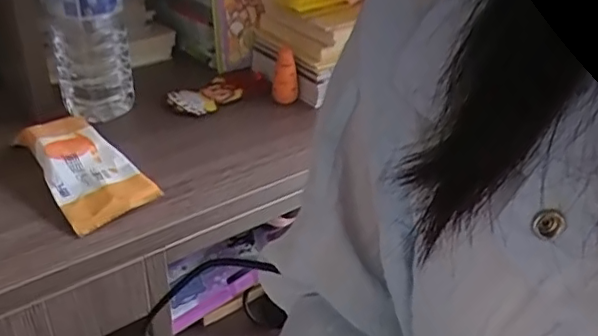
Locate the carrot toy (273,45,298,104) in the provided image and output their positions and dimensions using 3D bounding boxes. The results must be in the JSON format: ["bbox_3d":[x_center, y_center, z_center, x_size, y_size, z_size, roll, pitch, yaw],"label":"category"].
[{"bbox_3d":[-0.016,-0.103,0.639,0.027,0.060,0.023,1,31,-4],"label":"carrot toy"}]

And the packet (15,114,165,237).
[{"bbox_3d":[-0.187,-0.006,0.492,0.069,0.025,0.156,-21,38,-34],"label":"packet"}]

